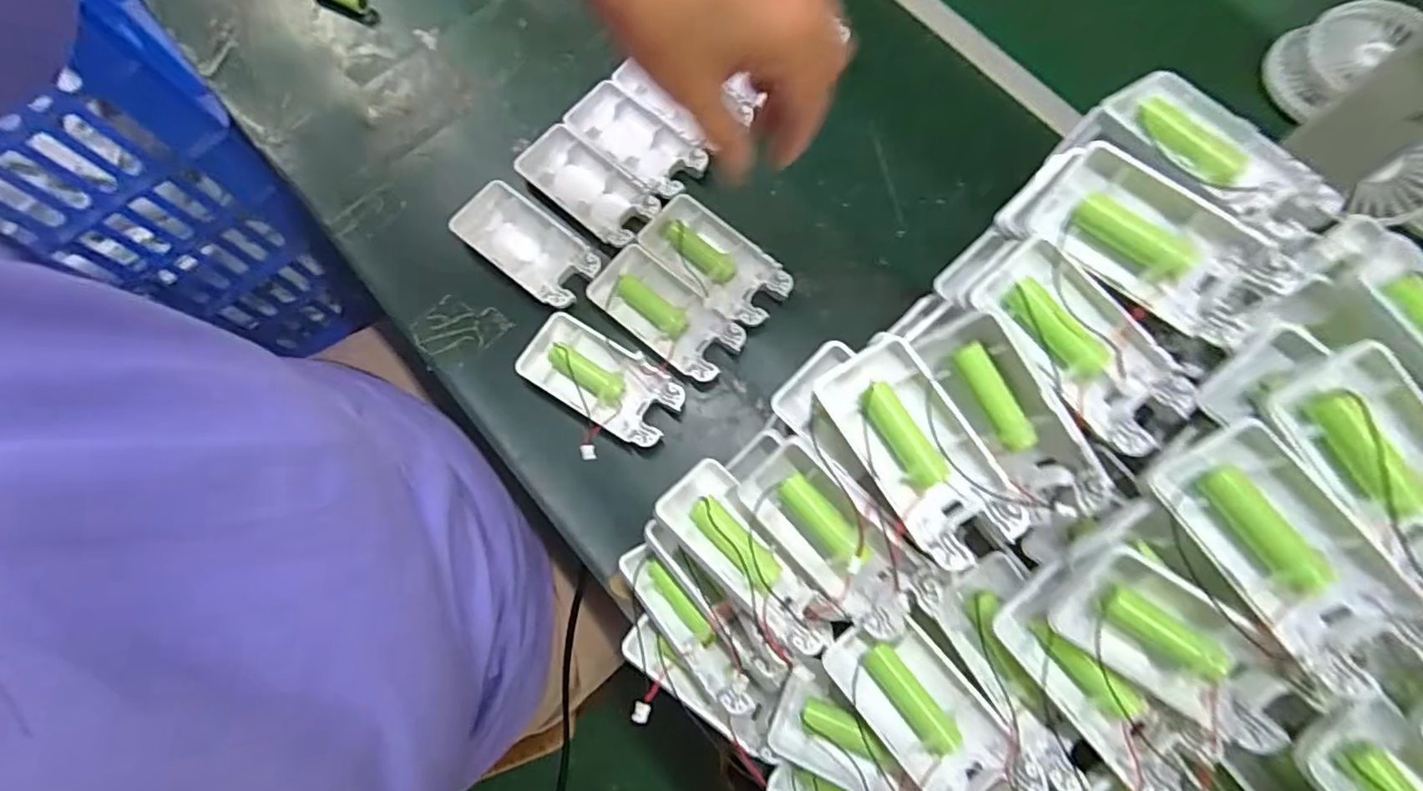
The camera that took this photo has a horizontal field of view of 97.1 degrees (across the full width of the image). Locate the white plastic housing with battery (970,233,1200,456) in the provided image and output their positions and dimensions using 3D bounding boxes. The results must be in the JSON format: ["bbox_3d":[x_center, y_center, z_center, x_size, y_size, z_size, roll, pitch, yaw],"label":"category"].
[{"bbox_3d":[0.154,-0.020,0.265,0.043,0.019,0.092,-37,78,-11],"label":"white plastic housing with battery"}]

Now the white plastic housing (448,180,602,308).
[{"bbox_3d":[-0.114,-0.092,0.392,0.095,0.018,0.045,37,76,9],"label":"white plastic housing"}]

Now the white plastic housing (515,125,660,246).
[{"bbox_3d":[-0.078,-0.131,0.401,0.092,0.016,0.045,41,77,10],"label":"white plastic housing"}]

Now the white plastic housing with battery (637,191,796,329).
[{"bbox_3d":[0.000,-0.081,0.386,0.094,0.013,0.046,39,77,9],"label":"white plastic housing with battery"}]

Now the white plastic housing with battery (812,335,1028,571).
[{"bbox_3d":[0.084,0.023,0.263,0.043,0.018,0.094,-30,77,-9],"label":"white plastic housing with battery"}]

